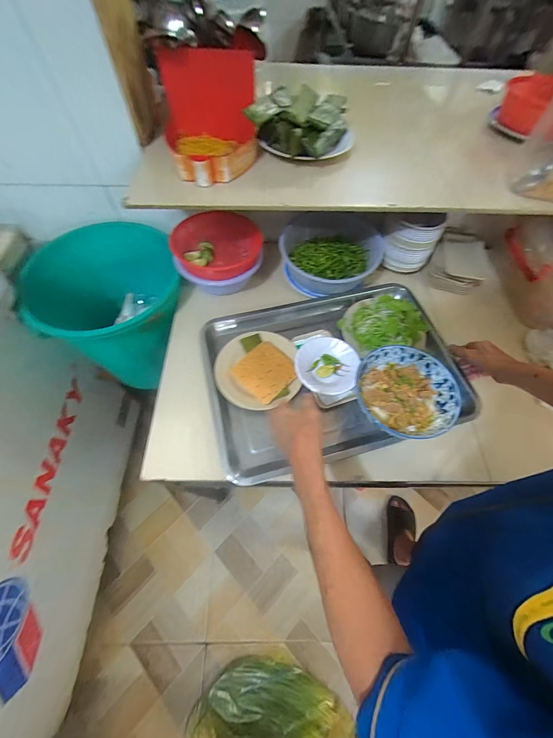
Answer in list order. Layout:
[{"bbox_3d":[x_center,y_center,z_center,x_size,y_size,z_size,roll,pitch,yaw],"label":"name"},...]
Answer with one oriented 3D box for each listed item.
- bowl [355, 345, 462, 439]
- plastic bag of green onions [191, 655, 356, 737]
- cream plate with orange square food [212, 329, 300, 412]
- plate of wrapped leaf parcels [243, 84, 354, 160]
[{"bbox_3d":[0.223,0.042,0.503,0.157,0.056,0.155,0,61,0],"label":"bowl"},{"bbox_3d":[-0.002,0.999,0.809,0.435,0.065,0.216,9,62,5],"label":"plastic bag of green onions"},{"bbox_3d":[-0.039,-0.004,0.549,0.156,0.027,0.161,0,61,0],"label":"cream plate with orange square food"},{"bbox_3d":[0.060,-0.478,0.547,0.172,0.063,0.179,16,62,9],"label":"plate of wrapped leaf parcels"}]

